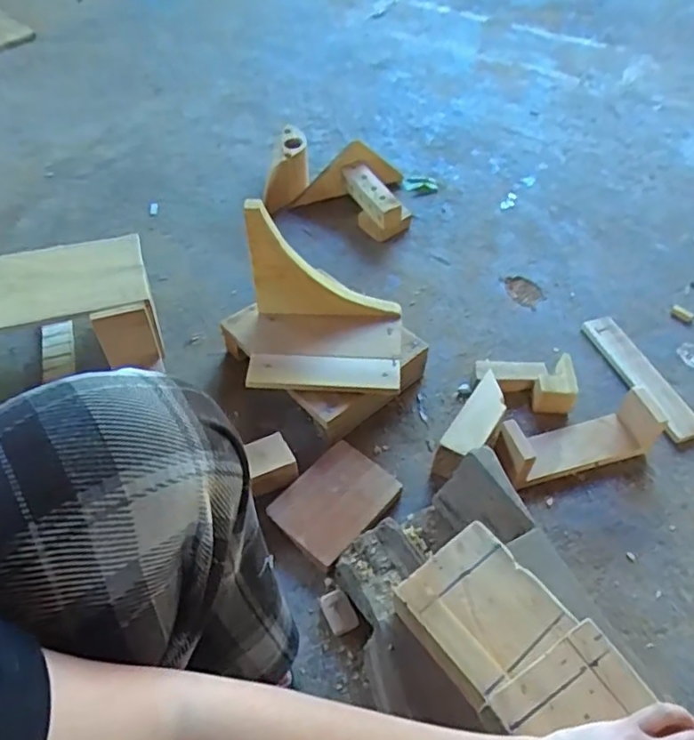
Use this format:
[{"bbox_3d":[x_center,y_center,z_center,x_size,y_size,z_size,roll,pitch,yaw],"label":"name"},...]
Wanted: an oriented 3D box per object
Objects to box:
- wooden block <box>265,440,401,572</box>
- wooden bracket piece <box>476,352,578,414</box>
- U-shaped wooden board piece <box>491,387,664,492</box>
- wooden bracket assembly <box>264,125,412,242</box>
[{"bbox_3d":[-0.013,0.168,0.761,0.109,0.032,0.146,35,57,25],"label":"wooden block"},{"bbox_3d":[0.262,0.025,0.879,0.143,0.049,0.087,-5,50,-6],"label":"wooden bracket piece"},{"bbox_3d":[0.299,0.091,0.799,0.219,0.077,0.066,-13,51,-13],"label":"U-shaped wooden board piece"},{"bbox_3d":[-0.020,-0.347,1.140,0.265,0.103,0.212,0,50,-2],"label":"wooden bracket assembly"}]

